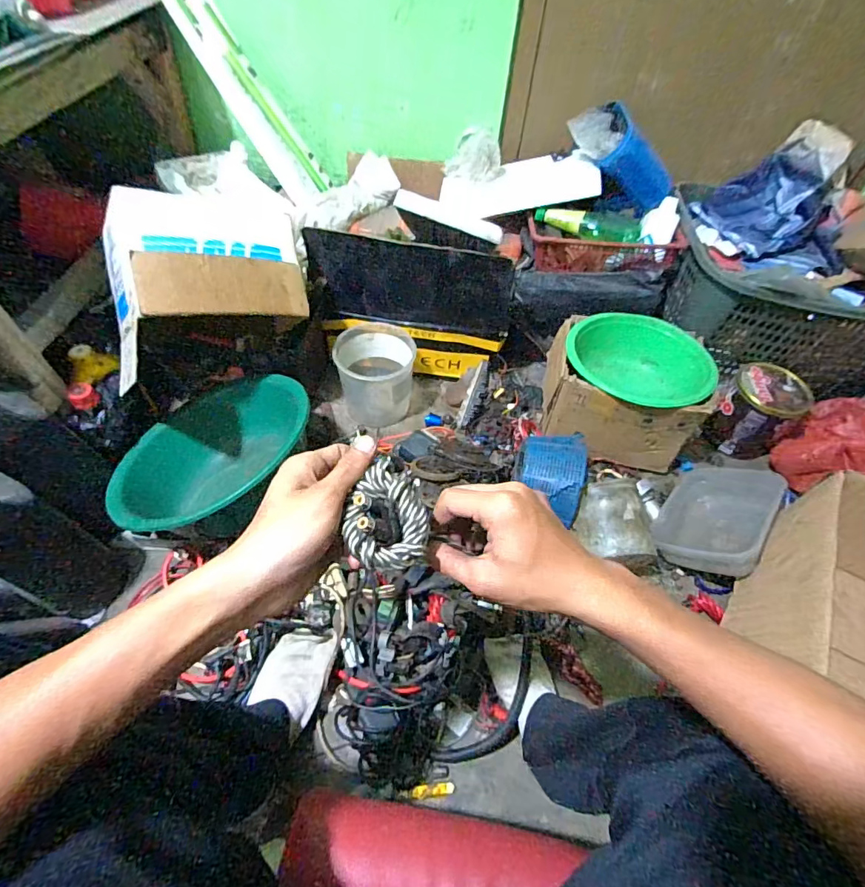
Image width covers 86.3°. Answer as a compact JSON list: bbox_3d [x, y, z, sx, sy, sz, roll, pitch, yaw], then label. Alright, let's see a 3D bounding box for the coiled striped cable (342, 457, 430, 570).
[{"bbox_3d":[-0.030,0.046,0.307,0.052,0.023,0.069,-3,54,-6],"label":"coiled striped cable"}]

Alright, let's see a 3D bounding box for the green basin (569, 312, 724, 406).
[{"bbox_3d":[0.417,-0.153,0.952,0.271,0.097,0.271,2,54,-3],"label":"green basin"}]

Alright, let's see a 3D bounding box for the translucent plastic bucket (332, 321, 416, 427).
[{"bbox_3d":[-0.128,-0.154,1.037,0.157,0.161,0.167,2,54,-3],"label":"translucent plastic bucket"}]

